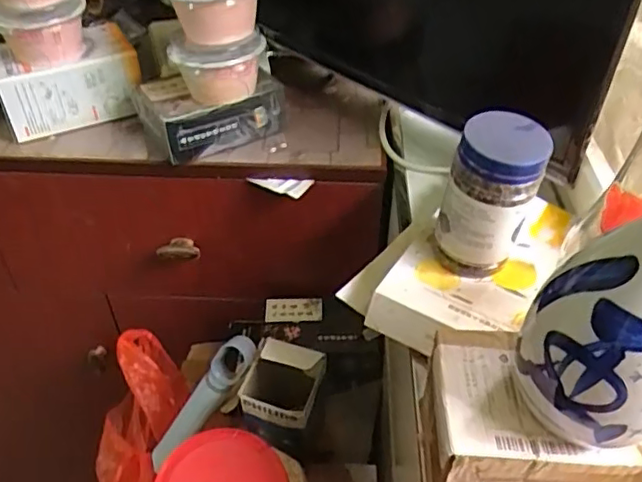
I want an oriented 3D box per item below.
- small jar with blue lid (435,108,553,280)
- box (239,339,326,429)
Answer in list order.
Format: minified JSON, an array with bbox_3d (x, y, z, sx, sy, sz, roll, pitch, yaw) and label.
[{"bbox_3d":[0.133,-0.032,0.475,0.066,0.126,0.065,0,42,0],"label":"small jar with blue lid"},{"bbox_3d":[-0.040,0.143,0.607,0.072,0.041,0.069,11,43,12],"label":"box"}]

